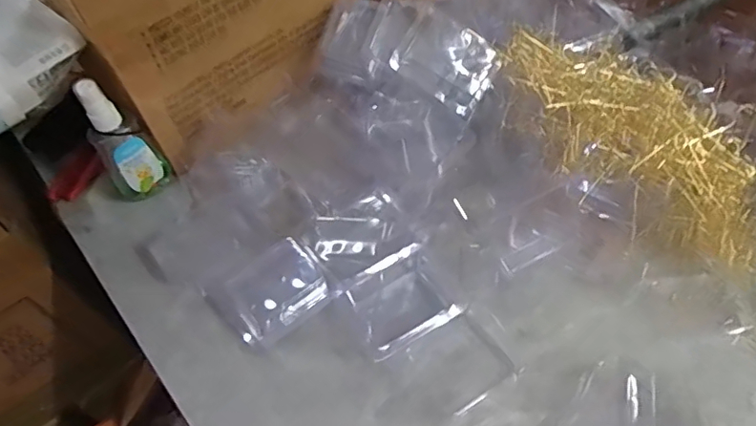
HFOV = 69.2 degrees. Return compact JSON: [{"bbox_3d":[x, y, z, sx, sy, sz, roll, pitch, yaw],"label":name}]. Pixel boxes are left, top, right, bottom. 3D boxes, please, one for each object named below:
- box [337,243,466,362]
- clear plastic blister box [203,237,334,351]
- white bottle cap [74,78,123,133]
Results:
[{"bbox_3d":[0.019,0.069,0.452,0.081,0.016,0.066,-28,58,-16],"label":"box"},{"bbox_3d":[-0.090,0.063,0.456,0.085,0.028,0.074,-34,60,-20],"label":"clear plastic blister box"},{"bbox_3d":[-0.235,-0.090,0.461,0.023,0.046,0.015,-32,58,-18],"label":"white bottle cap"}]

